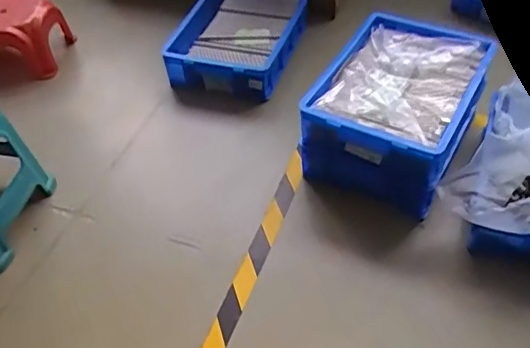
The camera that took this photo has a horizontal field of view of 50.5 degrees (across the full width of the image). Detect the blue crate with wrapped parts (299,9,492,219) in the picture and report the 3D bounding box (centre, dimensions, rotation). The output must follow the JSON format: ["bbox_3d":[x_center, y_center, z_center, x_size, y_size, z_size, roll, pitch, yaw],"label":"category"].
[{"bbox_3d":[0.277,-0.130,1.214,0.301,0.223,0.343,21,52,22],"label":"blue crate with wrapped parts"}]

